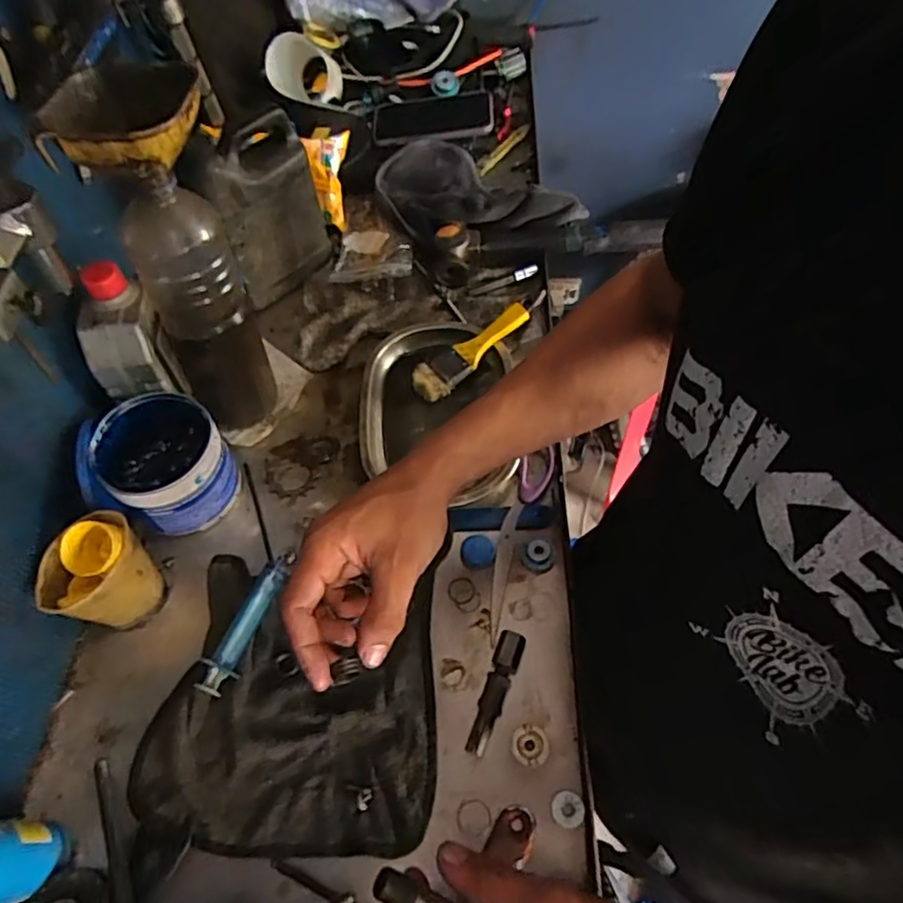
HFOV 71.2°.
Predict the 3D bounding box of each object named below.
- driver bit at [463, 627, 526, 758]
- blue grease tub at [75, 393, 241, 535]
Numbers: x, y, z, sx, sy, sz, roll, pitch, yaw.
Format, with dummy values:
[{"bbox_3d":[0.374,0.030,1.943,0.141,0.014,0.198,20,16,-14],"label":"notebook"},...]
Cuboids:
[{"bbox_3d":[0.036,0.191,0.502,0.021,0.023,0.095,16,61,12],"label":"driver bit"},{"bbox_3d":[-0.257,0.010,0.567,0.108,0.085,0.103,-1,59,2],"label":"blue grease tub"}]

